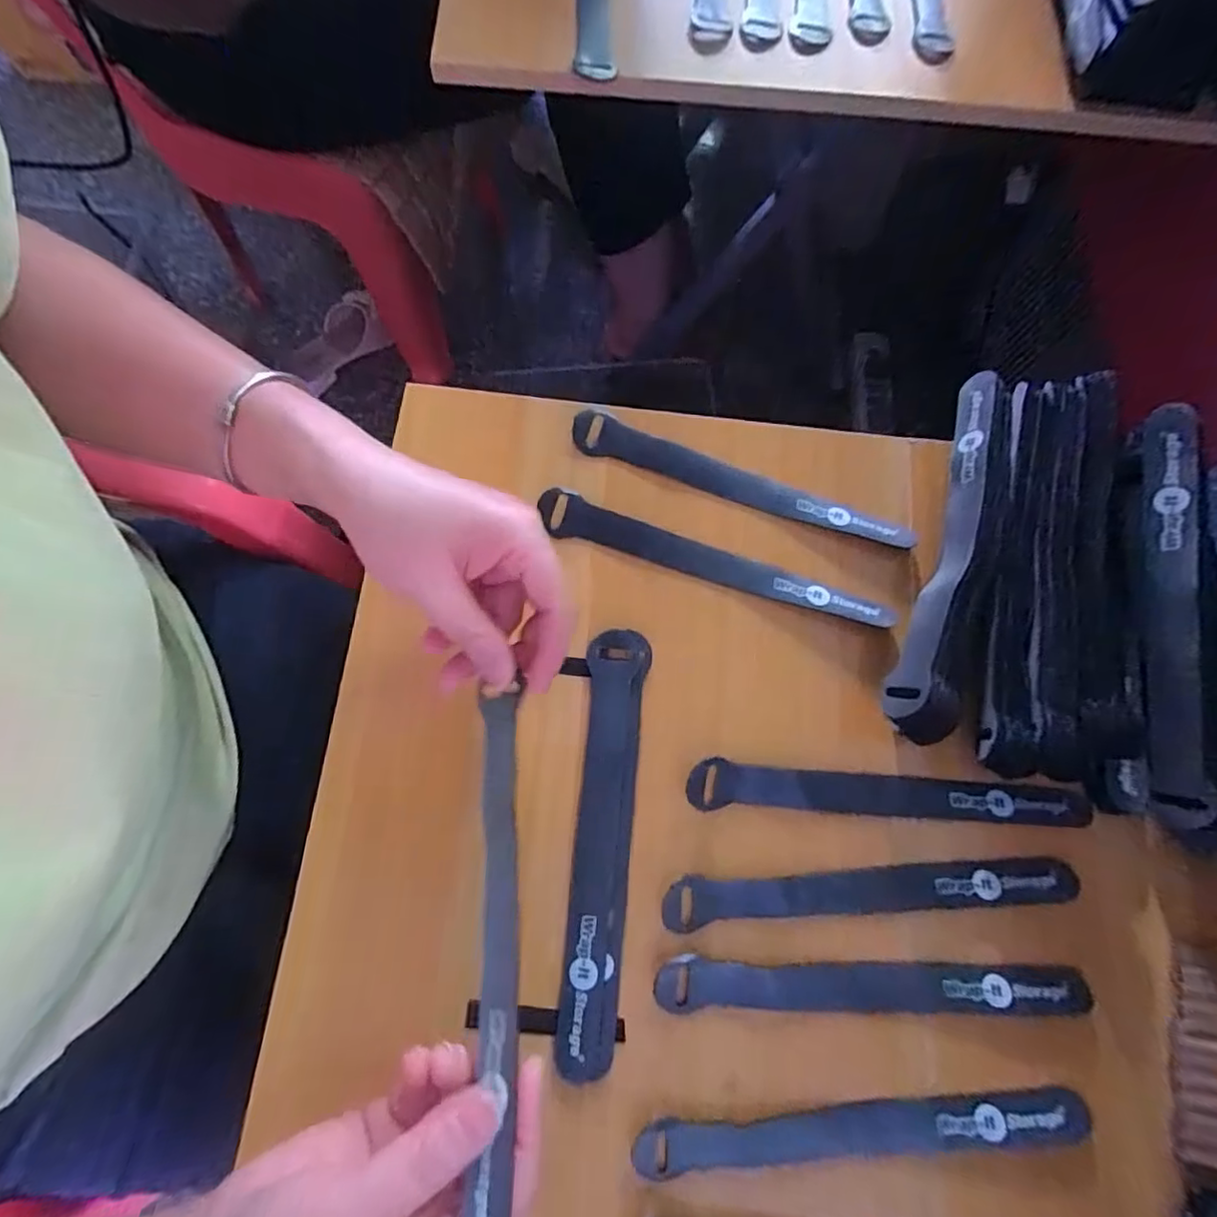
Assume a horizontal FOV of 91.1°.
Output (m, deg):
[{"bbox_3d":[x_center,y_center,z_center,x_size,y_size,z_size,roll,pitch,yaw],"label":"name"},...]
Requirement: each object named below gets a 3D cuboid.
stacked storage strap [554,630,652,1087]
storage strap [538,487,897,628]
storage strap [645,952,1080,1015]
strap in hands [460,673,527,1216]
[{"bbox_3d":[-0.003,0.110,0.287,0.029,0.011,0.197,6,76,0],"label":"stacked storage strap"},{"bbox_3d":[0.057,-0.024,0.327,0.197,0.014,0.020,19,76,3],"label":"storage strap"},{"bbox_3d":[0.127,0.180,0.282,0.208,0.004,0.022,3,76,-4],"label":"storage strap"},{"bbox_3d":[-0.043,0.123,0.228,0.017,0.008,0.183,-3,66,0],"label":"strap in hands"}]

